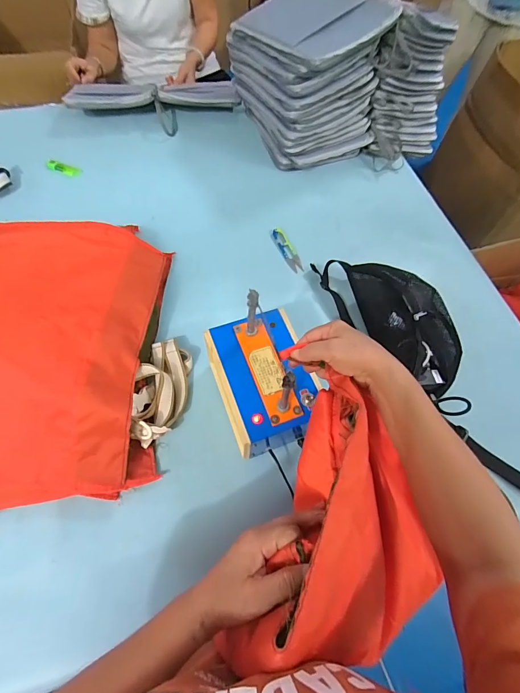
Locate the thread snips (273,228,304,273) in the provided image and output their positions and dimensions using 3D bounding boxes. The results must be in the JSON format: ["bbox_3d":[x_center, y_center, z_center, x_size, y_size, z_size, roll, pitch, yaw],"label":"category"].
[{"bbox_3d":[0.057,-0.205,0.747,0.027,0.010,0.121,-19,66,-12],"label":"thread snips"}]

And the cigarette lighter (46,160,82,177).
[{"bbox_3d":[-0.455,-0.412,0.817,0.076,0.013,0.026,13,63,-11],"label":"cigarette lighter"}]

